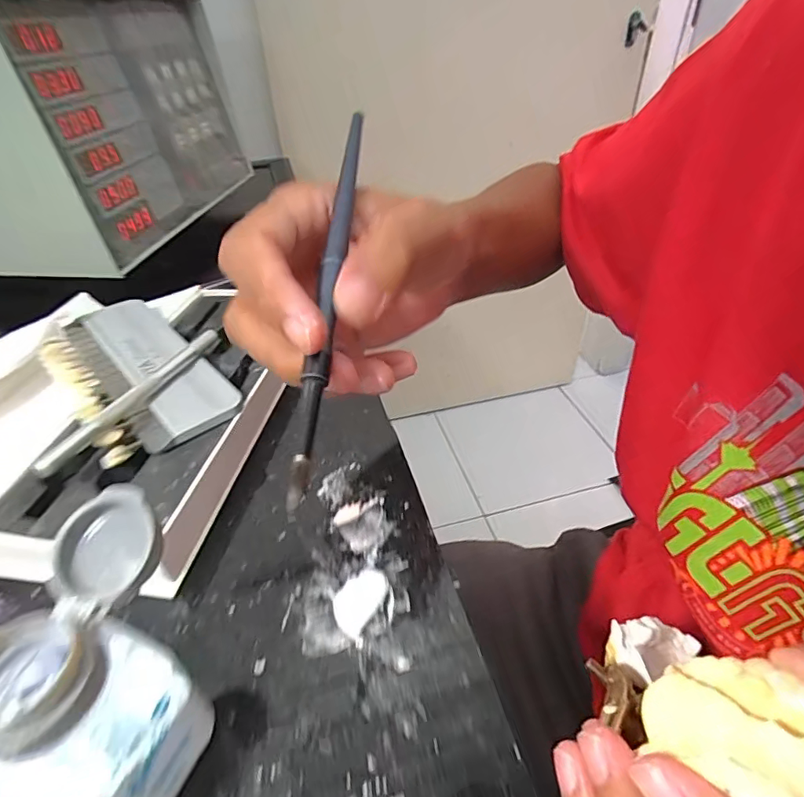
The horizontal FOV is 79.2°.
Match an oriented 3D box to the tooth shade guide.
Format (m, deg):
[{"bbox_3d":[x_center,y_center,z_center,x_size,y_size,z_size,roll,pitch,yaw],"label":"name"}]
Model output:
[{"bbox_3d":[-0.151,-0.019,0.269,0.067,0.008,0.147,-30,49,-31],"label":"tooth shade guide"}]

